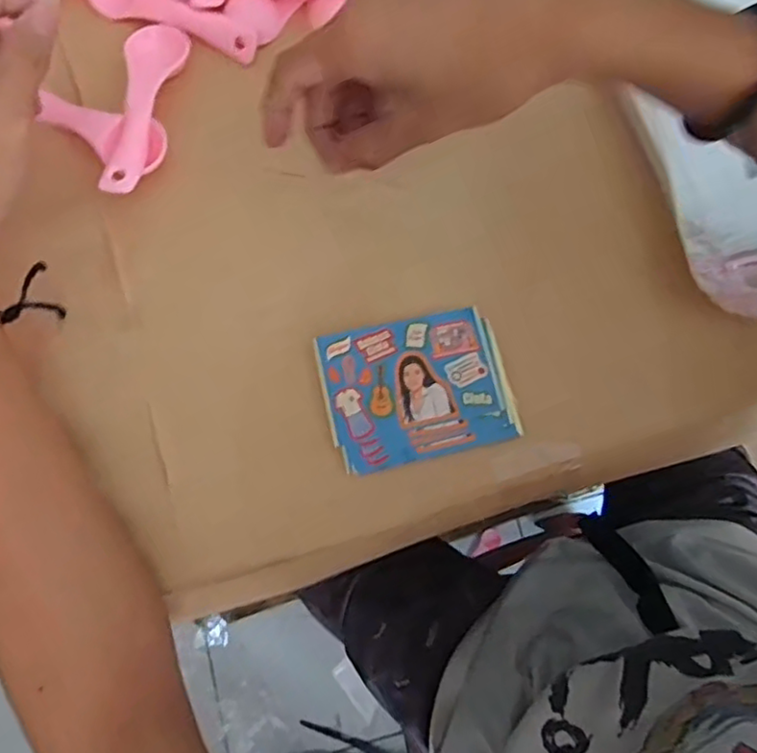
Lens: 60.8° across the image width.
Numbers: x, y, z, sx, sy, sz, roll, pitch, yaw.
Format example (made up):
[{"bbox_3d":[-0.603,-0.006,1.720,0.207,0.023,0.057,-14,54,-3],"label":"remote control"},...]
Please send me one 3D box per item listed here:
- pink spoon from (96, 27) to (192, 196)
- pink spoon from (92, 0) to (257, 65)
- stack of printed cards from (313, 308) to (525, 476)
[{"bbox_3d":[-0.136,-0.151,0.364,0.032,0.012,0.106,15,77,2],"label":"pink spoon"},{"bbox_3d":[-0.125,-0.214,0.375,0.113,0.013,0.030,30,78,5],"label":"pink spoon"},{"bbox_3d":[0.021,0.007,0.354,0.098,0.021,0.076,-13,78,-5],"label":"stack of printed cards"}]

